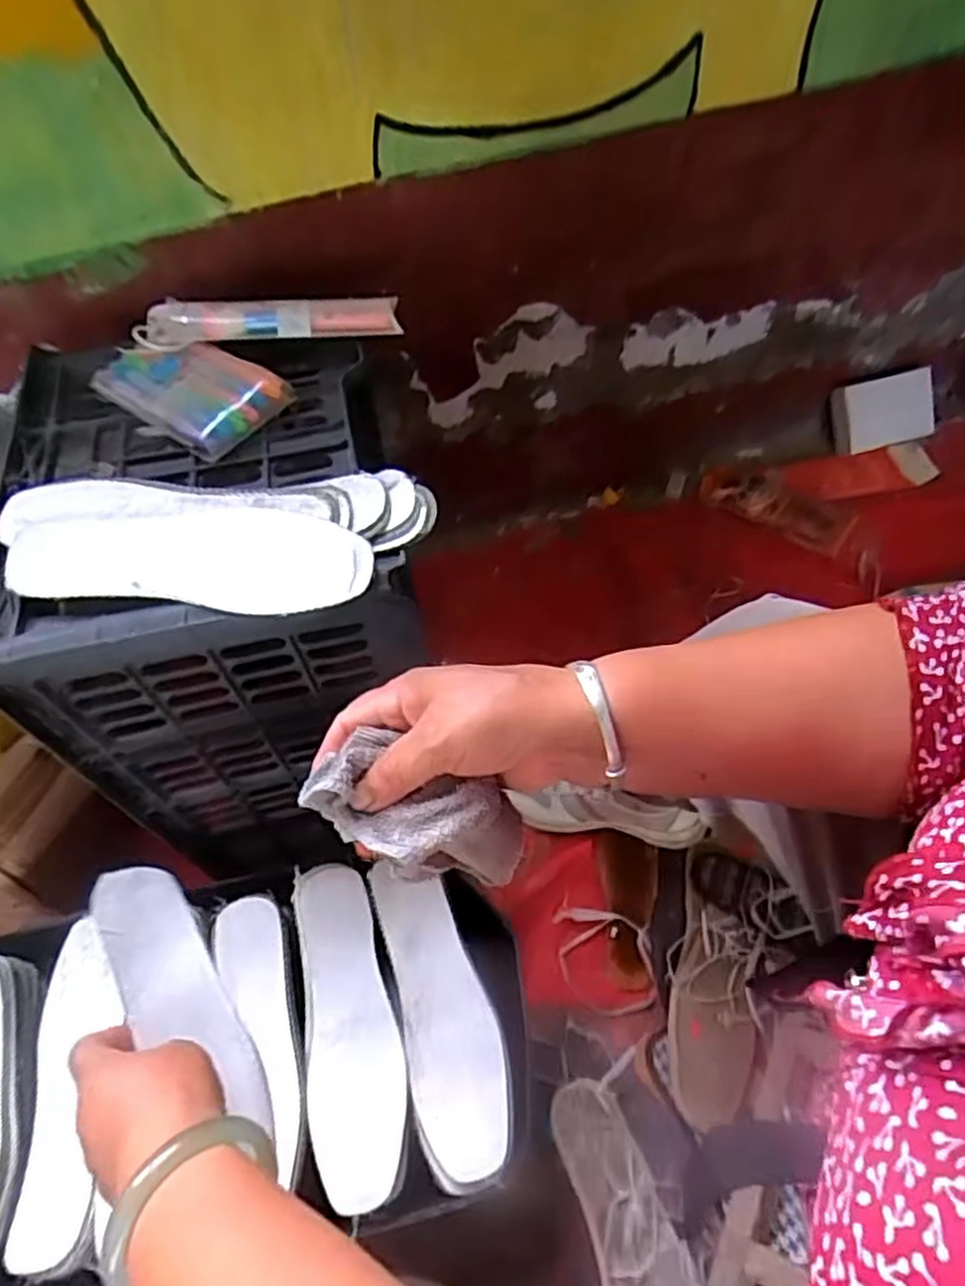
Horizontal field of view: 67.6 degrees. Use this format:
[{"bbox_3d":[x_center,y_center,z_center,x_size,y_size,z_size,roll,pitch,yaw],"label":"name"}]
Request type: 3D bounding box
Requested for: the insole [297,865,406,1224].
[{"bbox_3d":[-0.101,0.289,0.554,0.069,0.023,0.229,-10,55,-4],"label":"insole"}]

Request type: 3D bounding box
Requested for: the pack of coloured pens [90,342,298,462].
[{"bbox_3d":[-0.229,-0.197,0.558,0.143,0.025,0.085,26,61,20],"label":"pack of coloured pens"}]

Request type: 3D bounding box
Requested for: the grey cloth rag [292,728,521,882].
[{"bbox_3d":[-0.030,0.080,0.335,0.104,0.029,0.057,19,57,-3],"label":"grey cloth rag"}]

